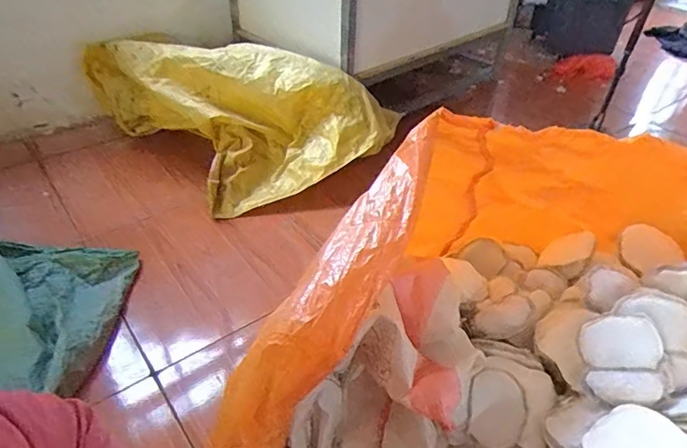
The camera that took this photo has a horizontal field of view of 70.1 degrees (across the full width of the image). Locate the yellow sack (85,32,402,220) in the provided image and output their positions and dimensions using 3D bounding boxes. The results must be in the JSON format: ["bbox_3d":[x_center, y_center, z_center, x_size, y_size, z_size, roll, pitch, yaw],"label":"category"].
[{"bbox_3d":[-0.380,-0.445,1.872,0.941,0.420,0.706,31,47,31],"label":"yellow sack"}]

